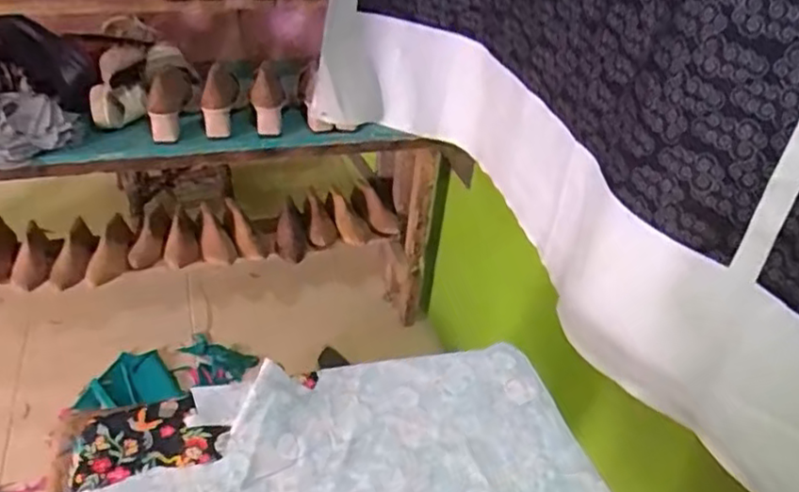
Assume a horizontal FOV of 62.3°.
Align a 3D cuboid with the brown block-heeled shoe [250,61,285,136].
[{"bbox_3d":[-0.275,-0.316,1.378,0.066,0.137,0.114,0,38,-8],"label":"brown block-heeled shoe"}]

